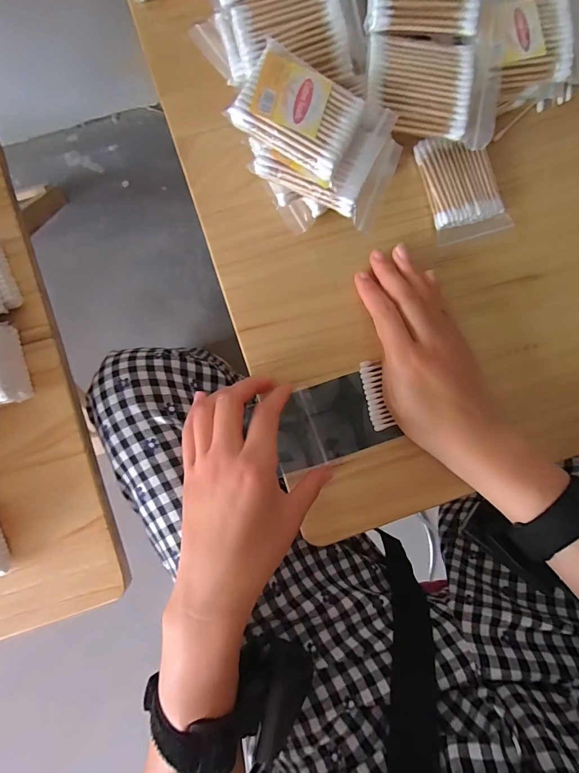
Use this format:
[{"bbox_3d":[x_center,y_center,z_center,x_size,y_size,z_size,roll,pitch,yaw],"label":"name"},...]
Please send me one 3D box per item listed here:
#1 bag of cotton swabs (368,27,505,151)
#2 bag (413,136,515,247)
[{"bbox_3d":[0.098,-0.205,0.251,0.091,0.016,0.068,0,87,-3],"label":"bag of cotton swabs"},{"bbox_3d":[0.144,-0.166,0.307,0.061,0.020,0.082,-16,88,-4],"label":"bag"}]

